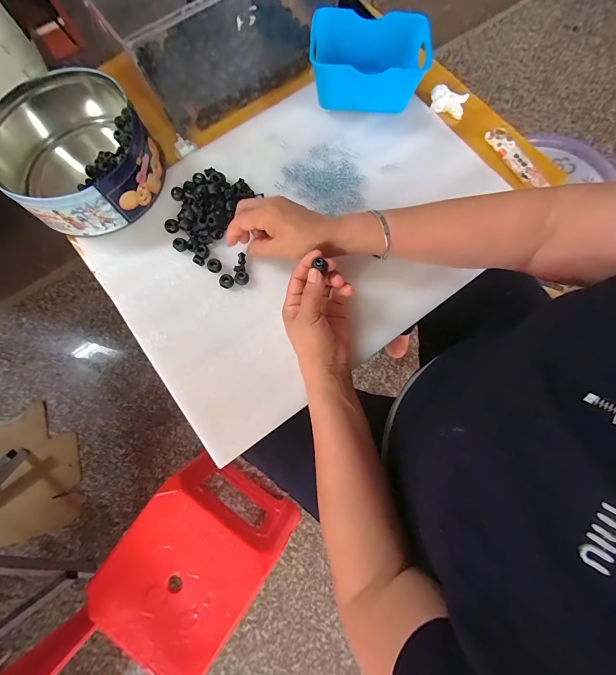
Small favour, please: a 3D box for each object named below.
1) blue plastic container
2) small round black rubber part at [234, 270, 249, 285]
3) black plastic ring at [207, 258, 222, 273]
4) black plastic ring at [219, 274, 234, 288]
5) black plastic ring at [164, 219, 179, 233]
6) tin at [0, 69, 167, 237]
[{"bbox_3d":[0.079,-0.370,0.435,0.150,0.068,0.100,2,77,1],"label":"blue plastic container"},{"bbox_3d":[-0.083,-0.075,0.397,0.018,0.006,0.016,20,78,5],"label":"small round black rubber part"},{"bbox_3d":[-0.118,-0.091,0.401,0.017,0.009,0.018,0,77,0],"label":"black plastic ring"},{"bbox_3d":[-0.102,-0.070,0.397,0.017,0.010,0.017,0,77,0],"label":"black plastic ring"},{"bbox_3d":[-0.179,-0.147,0.415,0.017,0.007,0.021,-33,79,-7],"label":"black plastic ring"},{"bbox_3d":[-0.286,-0.227,0.401,0.177,0.070,0.172,-44,80,-9],"label":"tin"}]

